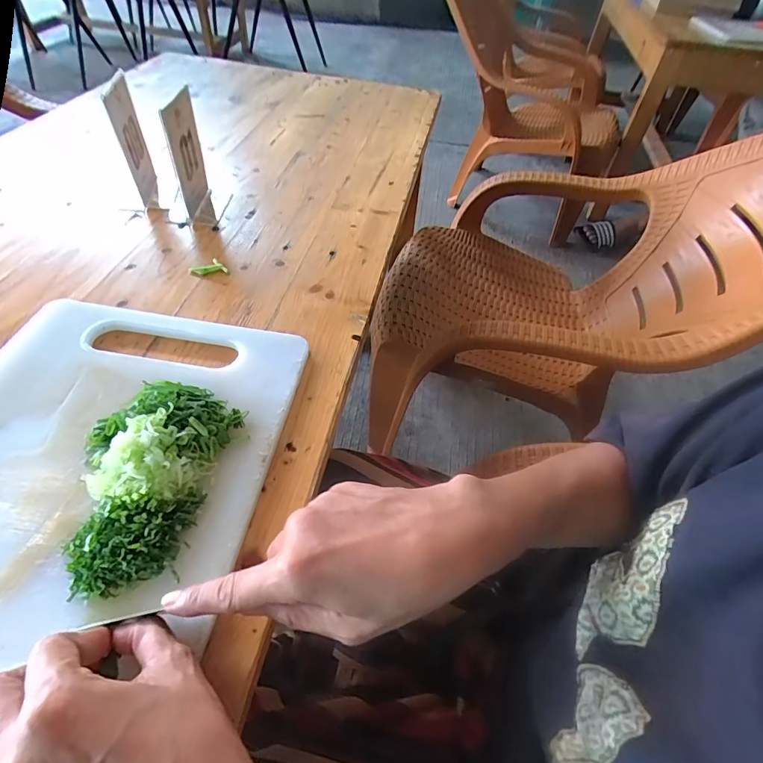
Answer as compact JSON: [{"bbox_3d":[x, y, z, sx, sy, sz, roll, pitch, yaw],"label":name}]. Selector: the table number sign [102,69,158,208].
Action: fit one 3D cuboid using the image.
[{"bbox_3d":[-0.281,-0.269,0.497,0.009,0.124,0.059,-1,47,-1],"label":"table number sign"}]

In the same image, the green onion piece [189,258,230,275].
[{"bbox_3d":[-0.184,-0.122,0.465,0.040,0.007,0.017,-7,51,-10],"label":"green onion piece"}]

